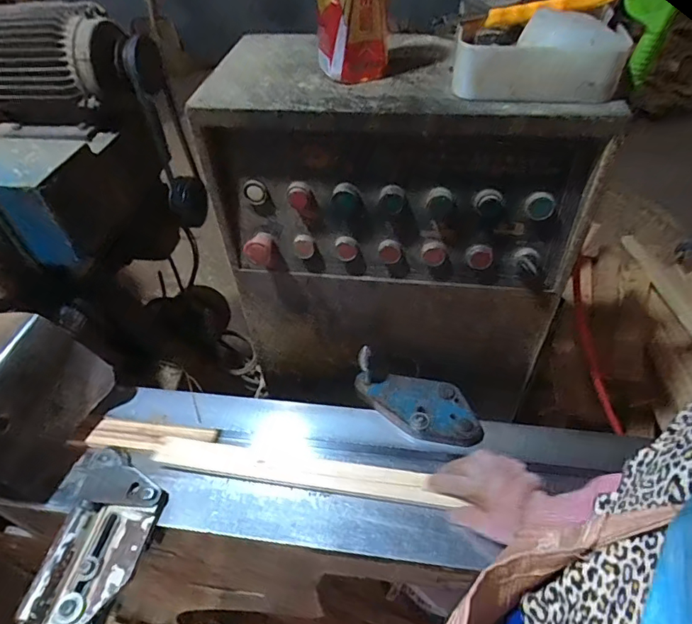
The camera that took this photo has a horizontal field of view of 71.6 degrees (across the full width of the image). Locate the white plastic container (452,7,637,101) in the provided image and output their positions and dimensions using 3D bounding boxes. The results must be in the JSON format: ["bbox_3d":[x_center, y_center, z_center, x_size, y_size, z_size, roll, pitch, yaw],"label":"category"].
[{"bbox_3d":[0.182,-0.249,0.464,0.151,0.058,0.086,8,47,11],"label":"white plastic container"}]

